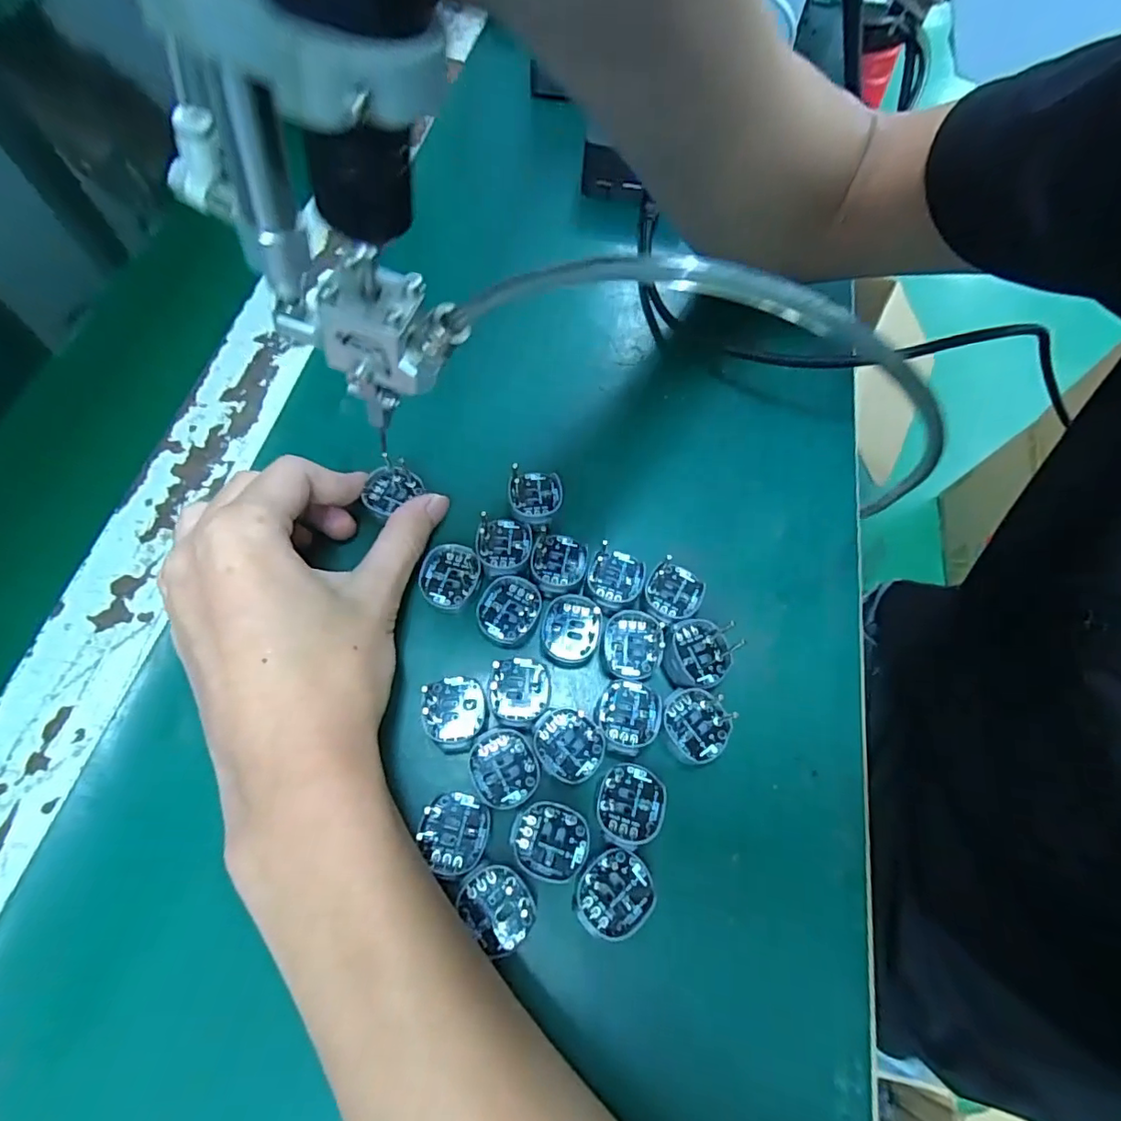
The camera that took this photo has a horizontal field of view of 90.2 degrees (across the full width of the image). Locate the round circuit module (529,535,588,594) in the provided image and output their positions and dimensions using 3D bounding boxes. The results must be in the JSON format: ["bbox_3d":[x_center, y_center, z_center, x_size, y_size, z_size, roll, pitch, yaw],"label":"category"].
[{"bbox_3d":[-0.001,0.001,0.247,0.024,0.004,0.028,4,65,-1],"label":"round circuit module"}]

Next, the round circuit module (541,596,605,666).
[{"bbox_3d":[0.005,0.029,0.235,0.025,0.004,0.030,12,66,2],"label":"round circuit module"}]

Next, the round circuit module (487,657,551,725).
[{"bbox_3d":[-0.016,0.051,0.222,0.024,0.004,0.026,1,66,-3],"label":"round circuit module"}]

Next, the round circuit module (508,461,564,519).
[{"bbox_3d":[-0.012,-0.032,0.260,0.024,0.004,0.028,4,65,-1],"label":"round circuit module"}]

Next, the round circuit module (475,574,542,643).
[{"bbox_3d":[-0.022,0.020,0.235,0.024,0.004,0.029,21,66,7],"label":"round circuit module"}]

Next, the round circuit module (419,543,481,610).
[{"bbox_3d":[-0.048,0.006,0.241,0.025,0.004,0.029,4,65,-1],"label":"round circuit module"}]

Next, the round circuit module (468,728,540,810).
[{"bbox_3d":[-0.021,0.077,0.209,0.024,0.004,0.028,-19,68,-11],"label":"round circuit module"}]

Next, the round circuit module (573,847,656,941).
[{"bbox_3d":[0.019,0.116,0.194,0.028,0.004,0.024,-35,72,-17],"label":"round circuit module"}]

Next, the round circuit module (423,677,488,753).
[{"bbox_3d":[-0.041,0.059,0.217,0.024,0.004,0.028,-4,66,-5],"label":"round circuit module"}]

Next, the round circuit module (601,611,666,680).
[{"bbox_3d":[0.030,0.034,0.232,0.025,0.004,0.028,7,65,0],"label":"round circuit module"}]

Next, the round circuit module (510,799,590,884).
[{"bbox_3d":[-0.004,0.101,0.201,0.028,0.004,0.025,10,65,1],"label":"round circuit module"}]

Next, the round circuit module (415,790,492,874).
[{"bbox_3d":[-0.038,0.097,0.199,0.023,0.004,0.026,6,65,0],"label":"round circuit module"}]

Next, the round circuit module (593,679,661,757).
[{"bbox_3d":[0.027,0.061,0.220,0.025,0.006,0.028,7,65,0],"label":"round circuit module"}]

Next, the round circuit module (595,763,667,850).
[{"bbox_3d":[0.026,0.090,0.206,0.025,0.004,0.028,8,65,1],"label":"round circuit module"}]

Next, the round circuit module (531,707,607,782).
[{"bbox_3d":[0.003,0.070,0.214,0.026,0.004,0.026,1,66,-3],"label":"round circuit module"}]

